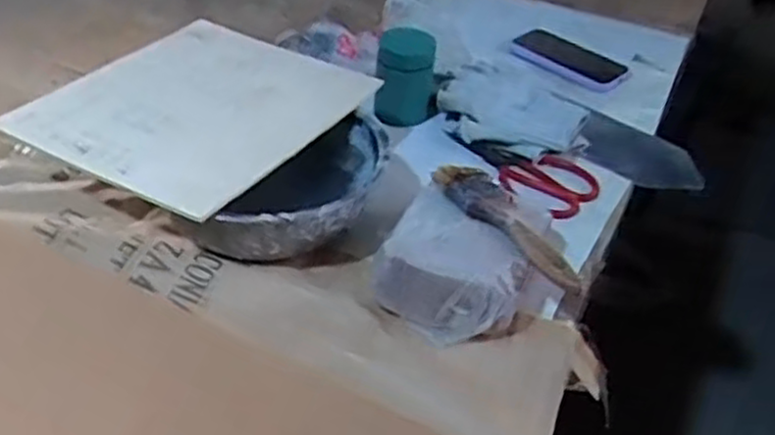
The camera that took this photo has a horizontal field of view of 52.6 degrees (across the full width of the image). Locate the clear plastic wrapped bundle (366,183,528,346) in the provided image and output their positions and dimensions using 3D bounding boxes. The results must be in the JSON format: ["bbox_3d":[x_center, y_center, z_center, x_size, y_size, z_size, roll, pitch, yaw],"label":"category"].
[{"bbox_3d":[0.053,0.043,0.635,0.126,0.059,0.103,28,45,26],"label":"clear plastic wrapped bundle"}]

